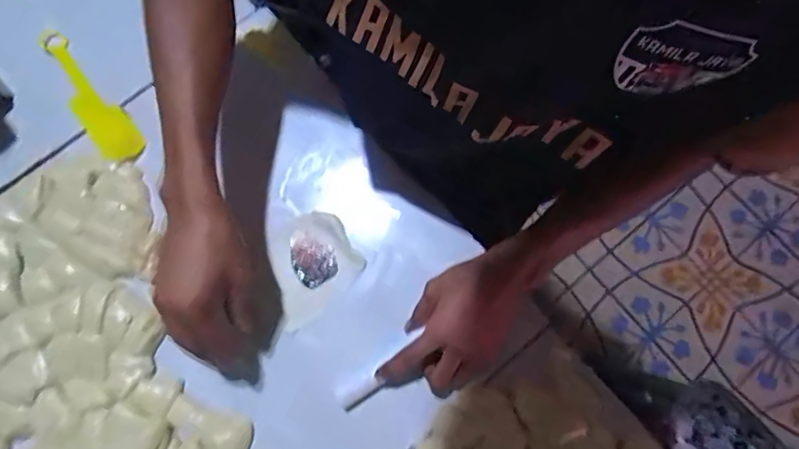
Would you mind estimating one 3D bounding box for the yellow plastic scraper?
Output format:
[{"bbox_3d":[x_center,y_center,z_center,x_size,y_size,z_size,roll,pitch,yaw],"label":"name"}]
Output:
[{"bbox_3d":[-0.359,-0.150,0.548,0.045,0.007,0.192,-37,79,-7],"label":"yellow plastic scraper"}]

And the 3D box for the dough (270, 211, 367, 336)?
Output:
[{"bbox_3d":[-0.098,0.044,0.510,0.087,0.012,0.110,43,81,9],"label":"dough"}]

